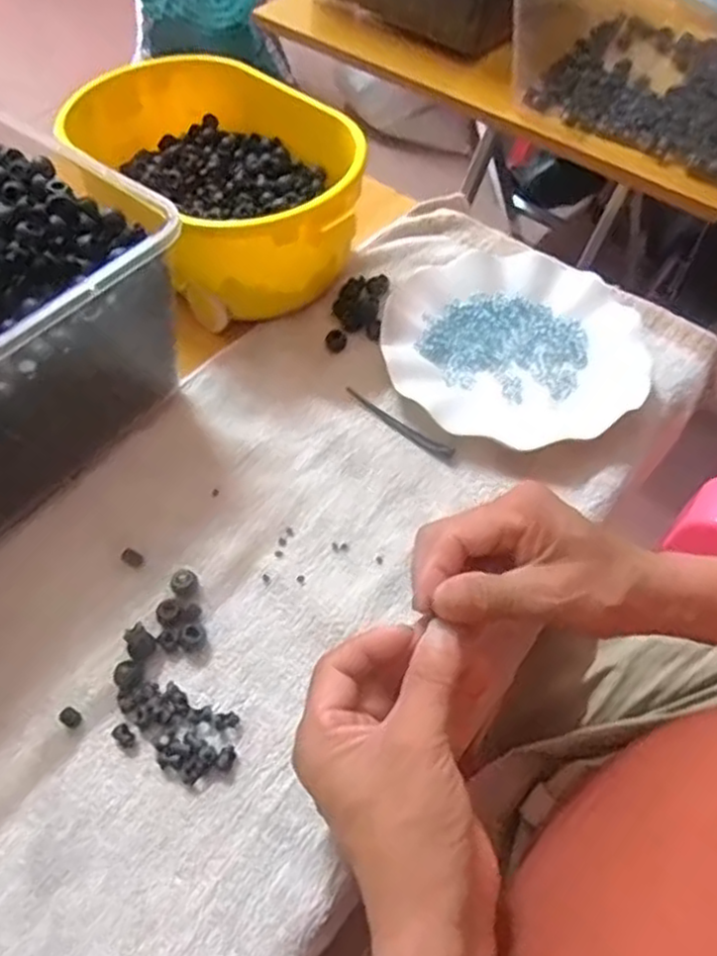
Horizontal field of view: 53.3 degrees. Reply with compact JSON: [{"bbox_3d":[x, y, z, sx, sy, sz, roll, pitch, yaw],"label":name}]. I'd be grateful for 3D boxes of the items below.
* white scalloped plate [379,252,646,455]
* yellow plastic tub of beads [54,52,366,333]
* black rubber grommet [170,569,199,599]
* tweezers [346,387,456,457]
[{"bbox_3d":[0.110,-0.099,0.514,0.179,0.021,0.176,0,55,0],"label":"white scalloped plate"},{"bbox_3d":[-0.102,-0.219,0.549,0.160,0.102,0.237,-35,62,-22],"label":"yellow plastic tub of beads"},{"bbox_3d":[-0.102,0.061,0.417,0.015,0.007,0.017,-25,59,-16],"label":"black rubber grommet"},{"bbox_3d":[0.027,-0.037,0.486,0.089,0.010,0.007,35,62,21],"label":"tweezers"}]

